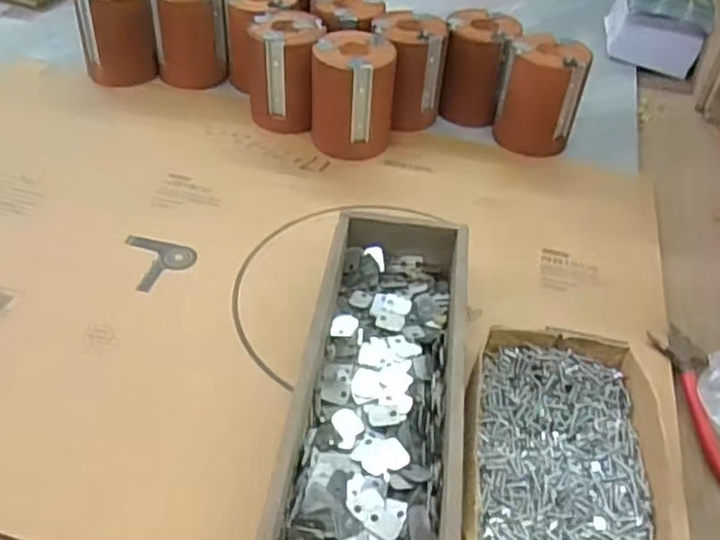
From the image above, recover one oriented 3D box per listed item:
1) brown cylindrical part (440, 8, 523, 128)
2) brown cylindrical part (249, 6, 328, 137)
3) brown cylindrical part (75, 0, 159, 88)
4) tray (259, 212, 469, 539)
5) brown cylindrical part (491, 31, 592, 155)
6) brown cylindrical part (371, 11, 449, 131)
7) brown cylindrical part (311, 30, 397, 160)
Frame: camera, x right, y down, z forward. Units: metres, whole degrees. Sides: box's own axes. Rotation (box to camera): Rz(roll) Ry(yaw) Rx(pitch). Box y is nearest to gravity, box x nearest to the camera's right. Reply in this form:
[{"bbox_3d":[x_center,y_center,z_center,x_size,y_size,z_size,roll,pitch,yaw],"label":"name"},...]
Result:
[{"bbox_3d":[0.126,-0.216,0.734,0.067,0.100,0.072,2,44,-2],"label":"brown cylindrical part"},{"bbox_3d":[-0.074,-0.200,0.698,0.076,0.100,0.076,6,44,2],"label":"brown cylindrical part"},{"bbox_3d":[-0.268,-0.264,0.750,0.076,0.100,0.068,-15,47,-19],"label":"brown cylindrical part"},{"bbox_3d":[0.015,0.075,0.444,0.098,0.065,0.294,8,44,3],"label":"tray"},{"bbox_3d":[0.183,-0.178,0.693,0.078,0.099,0.068,15,45,11],"label":"brown cylindrical part"},{"bbox_3d":[0.050,-0.202,0.711,0.075,0.101,0.091,3,44,-2],"label":"brown cylindrical part"},{"bbox_3d":[-0.008,-0.170,0.675,0.077,0.101,0.078,2,44,-2],"label":"brown cylindrical part"}]

